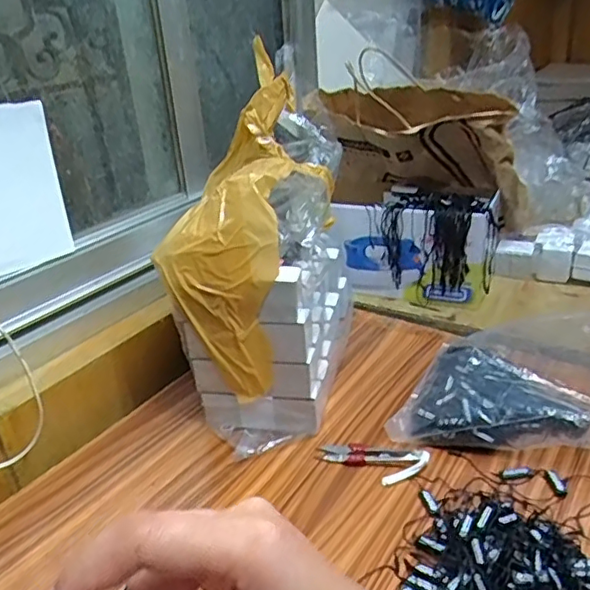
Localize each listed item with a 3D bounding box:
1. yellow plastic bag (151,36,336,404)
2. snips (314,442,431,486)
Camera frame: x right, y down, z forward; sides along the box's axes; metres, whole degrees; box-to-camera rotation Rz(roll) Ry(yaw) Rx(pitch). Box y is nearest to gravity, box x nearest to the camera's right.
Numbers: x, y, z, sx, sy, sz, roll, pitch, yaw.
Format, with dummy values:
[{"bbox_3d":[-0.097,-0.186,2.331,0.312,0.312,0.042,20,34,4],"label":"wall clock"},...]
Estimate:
[{"bbox_3d":[-0.052,-0.088,0.620,0.115,0.141,0.357,2,69,16],"label":"yellow plastic bag"},{"bbox_3d":[0.072,0.160,0.575,0.106,0.008,0.042,3,27,17],"label":"snips"}]

